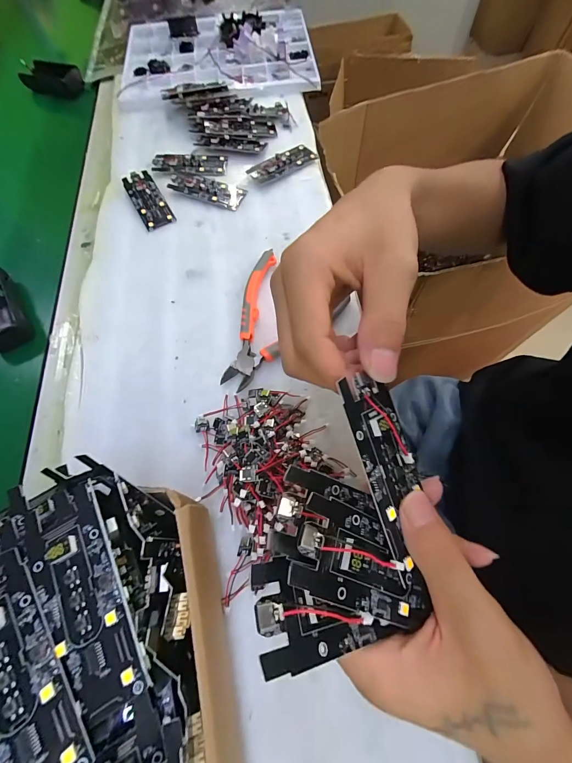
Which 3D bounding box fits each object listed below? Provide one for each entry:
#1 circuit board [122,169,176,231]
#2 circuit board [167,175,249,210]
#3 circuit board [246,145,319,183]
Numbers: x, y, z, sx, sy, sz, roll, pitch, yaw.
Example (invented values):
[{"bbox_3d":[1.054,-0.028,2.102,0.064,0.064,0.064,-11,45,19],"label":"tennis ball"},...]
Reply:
[{"bbox_3d":[-0.180,-0.237,0.410,0.038,0.010,0.101,-28,68,-9],"label":"circuit board"},{"bbox_3d":[-0.105,-0.250,0.412,0.101,0.007,0.036,15,68,9],"label":"circuit board"},{"bbox_3d":[-0.005,-0.296,0.427,0.101,0.009,0.039,-31,69,-11],"label":"circuit board"}]

